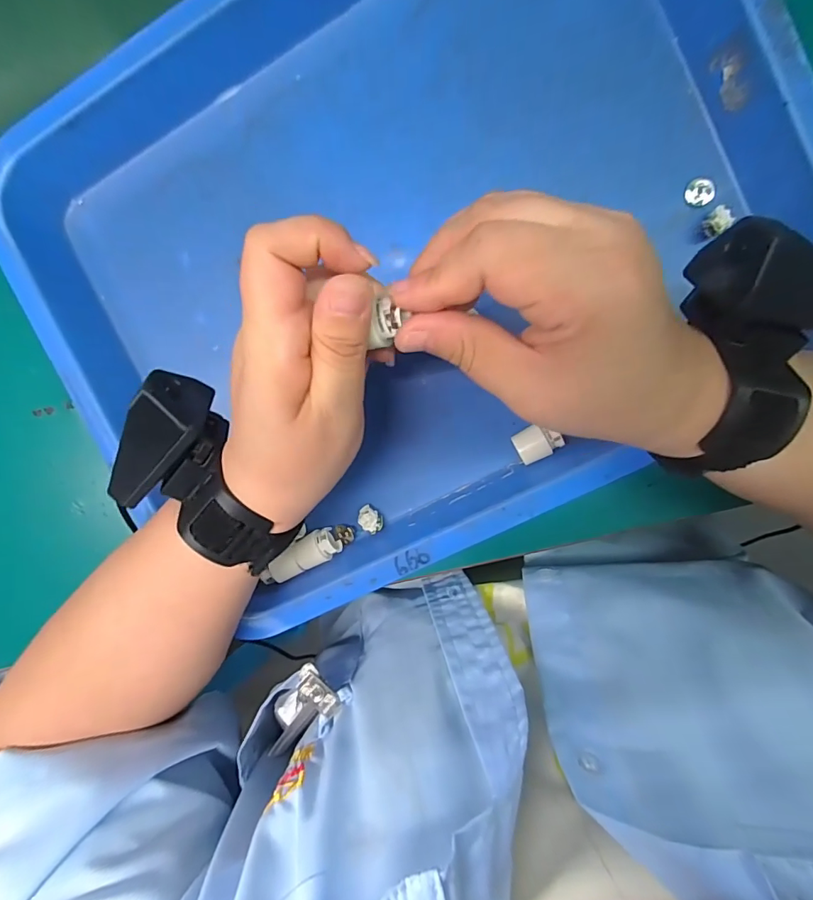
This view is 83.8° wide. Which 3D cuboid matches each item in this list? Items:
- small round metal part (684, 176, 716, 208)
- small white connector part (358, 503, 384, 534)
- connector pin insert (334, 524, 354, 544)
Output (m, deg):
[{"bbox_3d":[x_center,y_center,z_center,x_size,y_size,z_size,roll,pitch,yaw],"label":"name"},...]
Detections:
[{"bbox_3d":[0.170,-0.149,0.262,0.013,0.007,0.016,-42,91,6],"label":"small round metal part"},{"bbox_3d":[-0.024,0.046,0.298,0.018,0.010,0.013,44,96,-1],"label":"small white connector part"},{"bbox_3d":[-0.042,0.057,0.305,0.014,0.004,0.012,16,96,2],"label":"connector pin insert"}]

